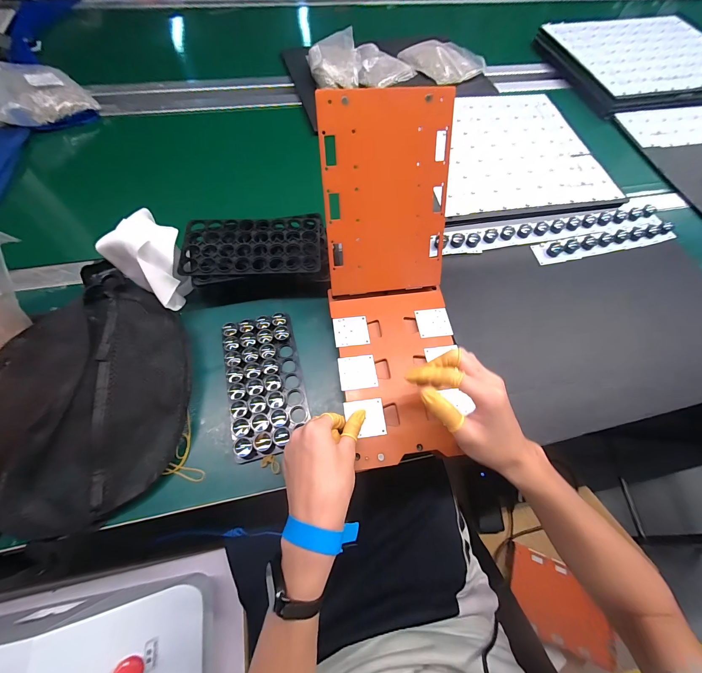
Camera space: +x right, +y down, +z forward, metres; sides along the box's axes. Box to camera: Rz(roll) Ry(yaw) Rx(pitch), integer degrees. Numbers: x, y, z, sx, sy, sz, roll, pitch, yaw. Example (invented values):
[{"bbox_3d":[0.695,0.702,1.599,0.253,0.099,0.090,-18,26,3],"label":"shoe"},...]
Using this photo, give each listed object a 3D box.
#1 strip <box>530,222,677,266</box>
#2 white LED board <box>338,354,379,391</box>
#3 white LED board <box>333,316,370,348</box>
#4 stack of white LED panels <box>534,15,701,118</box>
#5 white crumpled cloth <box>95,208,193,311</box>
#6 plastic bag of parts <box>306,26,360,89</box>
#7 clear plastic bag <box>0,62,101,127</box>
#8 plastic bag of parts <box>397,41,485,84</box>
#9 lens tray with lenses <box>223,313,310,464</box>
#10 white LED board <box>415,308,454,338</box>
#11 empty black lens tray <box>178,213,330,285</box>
[{"bbox_3d":[0.454,-0.171,0.540,0.266,0.023,0.041,-11,65,-8],"label":"strip"},{"bbox_3d":[0.009,0.047,0.394,0.048,0.005,0.044,-6,65,-6],"label":"white LED board"},{"bbox_3d":[0.001,-0.008,0.421,0.047,0.004,0.044,-6,65,-6],"label":"white LED board"},{"bbox_3d":[0.786,-0.744,0.809,0.482,0.049,0.377,-14,66,-9],"label":"stack of white LED panels"},{"bbox_3d":[-0.262,-0.096,0.421,0.081,0.120,0.078,32,67,12],"label":"white crumpled cloth"},{"bbox_3d":[-0.040,-0.646,0.710,0.120,0.051,0.164,0,64,-3],"label":"plastic bag of parts"},{"bbox_3d":[-0.684,-0.493,0.613,0.249,0.051,0.184,-32,70,-17],"label":"clear plastic bag"},{"bbox_3d":[0.226,-0.697,0.760,0.161,0.035,0.185,-41,73,-20],"label":"plastic bag of parts"},{"bbox_3d":[-0.116,0.059,0.409,0.096,0.022,0.189,-12,65,-8],"label":"lens tray with lenses"},{"bbox_3d":[0.119,-0.020,0.433,0.046,0.005,0.045,-5,65,-5],"label":"white LED board"},{"bbox_3d":[-0.137,-0.129,0.439,0.203,0.015,0.115,-4,65,-5],"label":"empty black lens tray"}]

